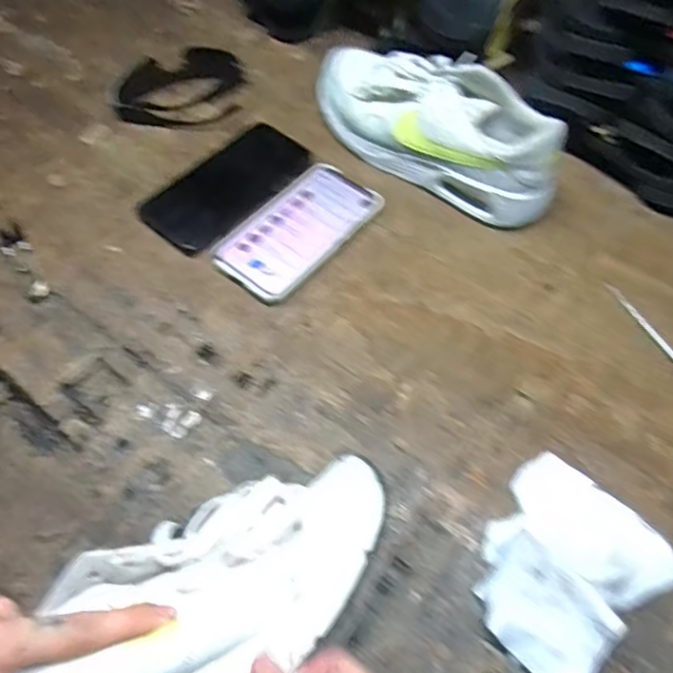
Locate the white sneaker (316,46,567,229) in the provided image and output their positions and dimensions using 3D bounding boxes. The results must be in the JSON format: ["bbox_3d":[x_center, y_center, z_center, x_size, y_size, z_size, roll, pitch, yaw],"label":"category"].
[{"bbox_3d":[0.090,-0.208,0.554,0.264,0.088,0.095,39,65,20],"label":"white sneaker"}]

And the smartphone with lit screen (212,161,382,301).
[{"bbox_3d":[-0.036,-0.099,0.526,0.085,0.011,0.160,36,64,19],"label":"smartphone with lit screen"}]

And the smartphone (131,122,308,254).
[{"bbox_3d":[-0.104,-0.149,0.553,0.088,0.011,0.168,38,65,20],"label":"smartphone"}]

